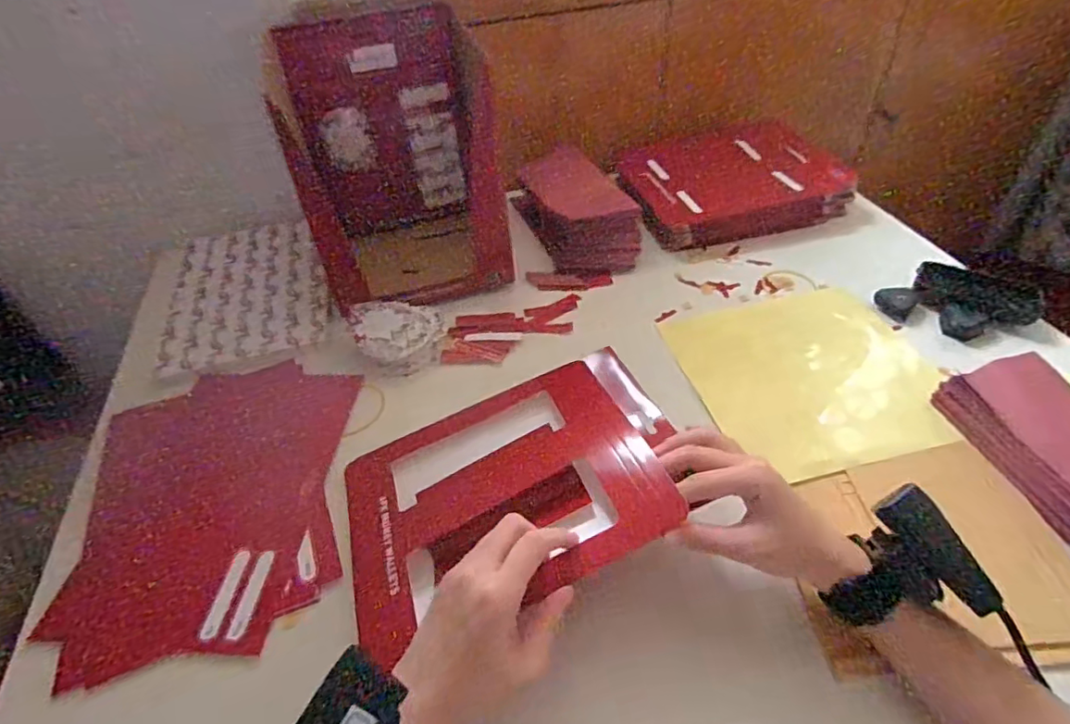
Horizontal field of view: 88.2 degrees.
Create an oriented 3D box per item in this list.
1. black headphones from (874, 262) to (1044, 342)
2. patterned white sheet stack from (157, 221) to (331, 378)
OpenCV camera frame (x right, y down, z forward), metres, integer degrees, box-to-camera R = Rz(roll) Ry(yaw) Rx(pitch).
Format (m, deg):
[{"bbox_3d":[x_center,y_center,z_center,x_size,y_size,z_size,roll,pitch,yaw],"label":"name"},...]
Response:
[{"bbox_3d":[0.441,-0.062,0.576,0.128,0.029,0.099,31,53,32],"label":"black headphones"},{"bbox_3d":[-0.339,-0.091,0.658,0.172,0.010,0.261,-15,44,-11],"label":"patterned white sheet stack"}]

